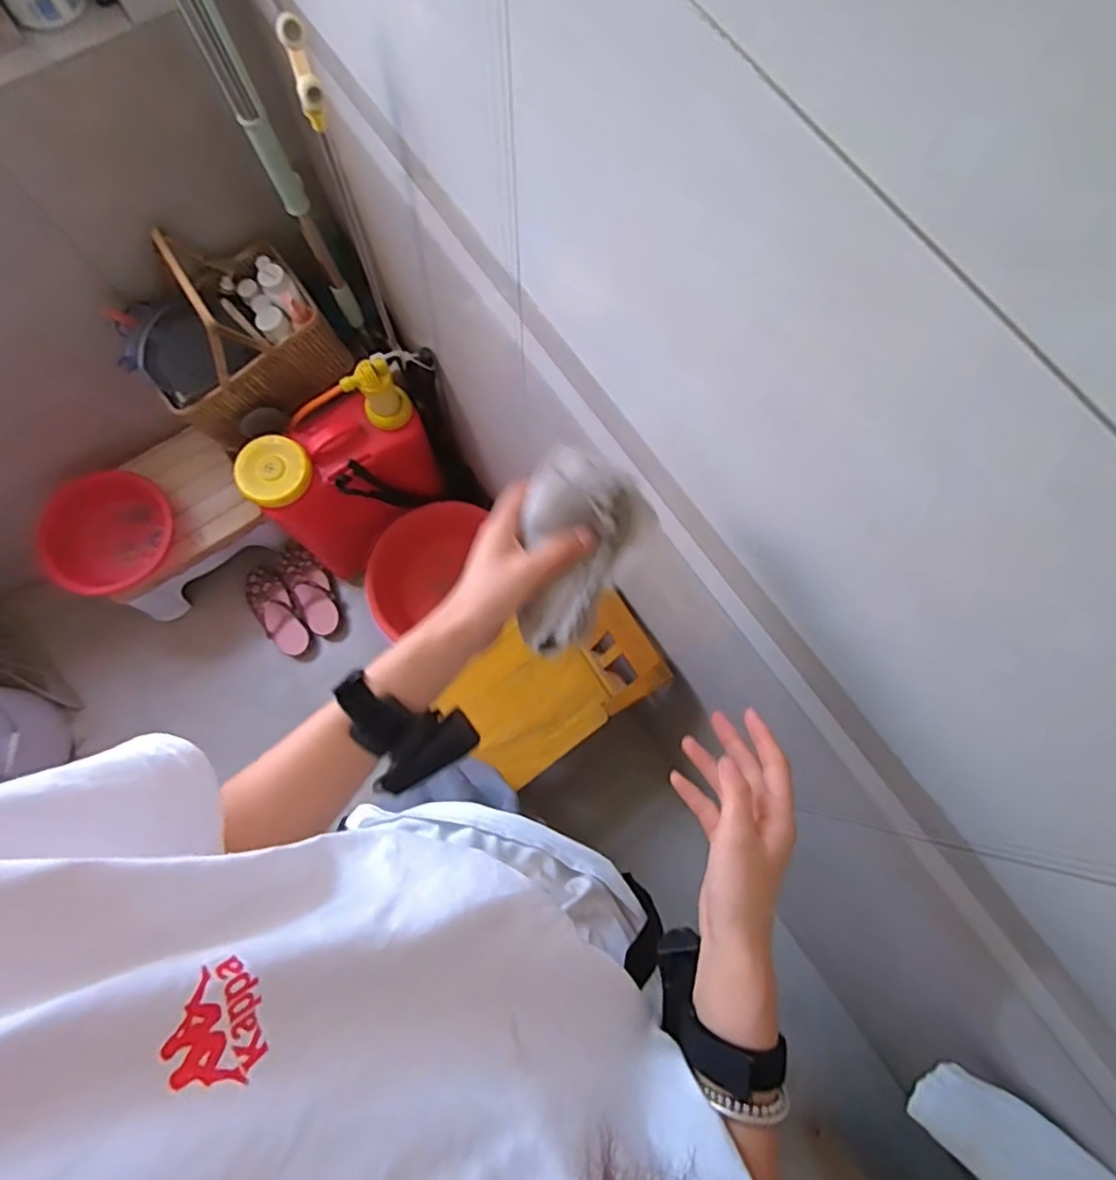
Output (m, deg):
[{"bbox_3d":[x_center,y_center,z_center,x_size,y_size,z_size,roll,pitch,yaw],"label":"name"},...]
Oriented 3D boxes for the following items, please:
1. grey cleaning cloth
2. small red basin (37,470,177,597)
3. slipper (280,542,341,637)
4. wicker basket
[{"bbox_3d":[0.001,-0.028,0.416,0.088,0.045,0.122,32,77,7],"label":"grey cleaning cloth"},{"bbox_3d":[-0.883,-0.109,1.206,0.226,0.077,0.225,0,75,-1],"label":"small red basin"},{"bbox_3d":[-0.580,-0.004,1.449,0.103,0.058,0.229,-24,77,-7],"label":"slipper"},{"bbox_3d":[-0.562,-0.437,1.067,0.299,0.217,0.245,-42,80,-10],"label":"wicker basket"}]

